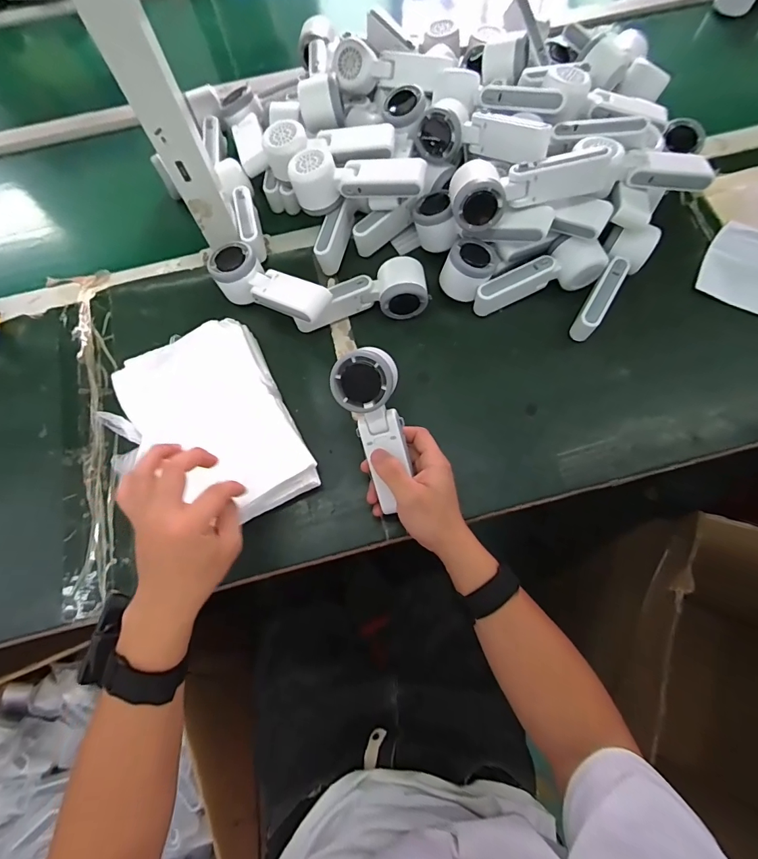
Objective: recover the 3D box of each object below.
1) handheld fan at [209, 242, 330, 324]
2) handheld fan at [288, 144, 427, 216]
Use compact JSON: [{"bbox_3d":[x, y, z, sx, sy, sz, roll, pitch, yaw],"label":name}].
[{"bbox_3d":[-0.133,-0.165,0.513,0.169,0.071,0.057,34,77,11],"label":"handheld fan"},{"bbox_3d":[-0.026,-0.314,0.526,0.166,0.051,0.070,7,74,4],"label":"handheld fan"}]

